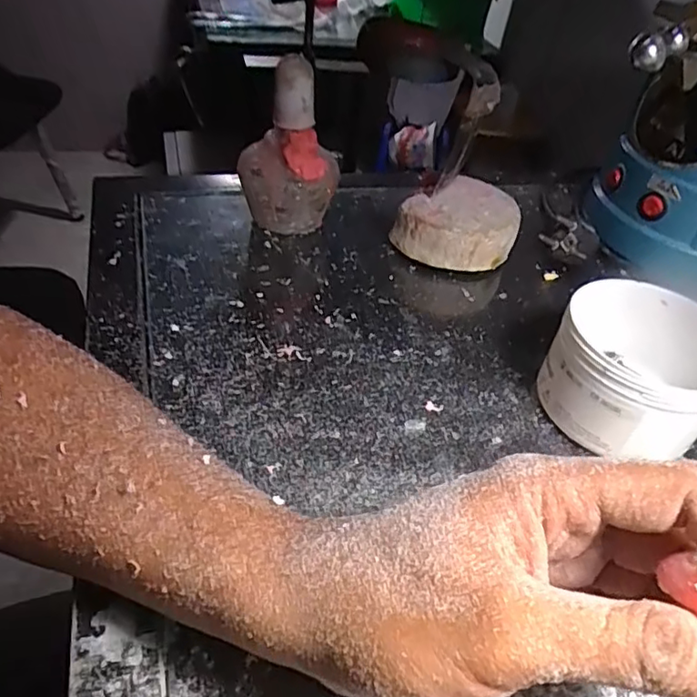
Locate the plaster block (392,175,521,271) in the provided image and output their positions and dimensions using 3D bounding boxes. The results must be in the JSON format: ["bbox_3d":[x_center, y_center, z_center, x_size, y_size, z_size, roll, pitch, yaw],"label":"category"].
[{"bbox_3d":[0.084,-0.100,0.456,0.091,0.037,0.085,15,42,6],"label":"plaster block"}]

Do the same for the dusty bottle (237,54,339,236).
[{"bbox_3d":[-0.043,-0.139,0.424,0.057,0.123,0.053,-13,46,-23],"label":"dusty bottle"}]

